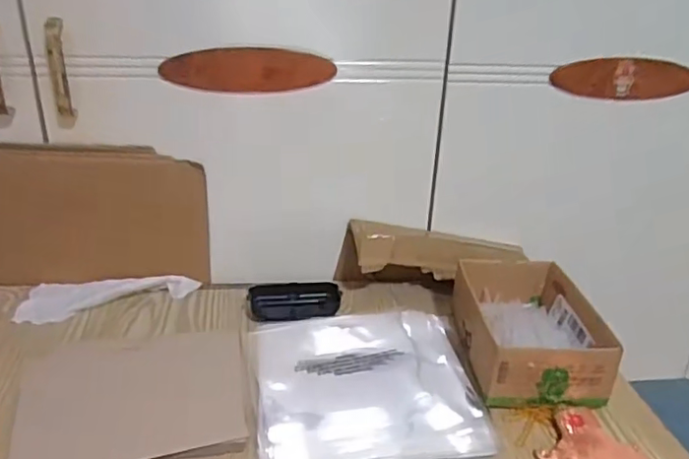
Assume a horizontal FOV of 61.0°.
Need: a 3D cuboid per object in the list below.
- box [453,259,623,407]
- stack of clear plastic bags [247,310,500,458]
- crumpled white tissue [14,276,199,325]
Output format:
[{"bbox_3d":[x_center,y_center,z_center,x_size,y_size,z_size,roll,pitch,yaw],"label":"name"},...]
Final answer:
[{"bbox_3d":[0.195,0.102,0.634,0.127,0.061,0.192,2,26,-3],"label":"box"},{"bbox_3d":[0.021,0.153,0.578,0.216,0.011,0.231,-1,28,-9],"label":"stack of clear plastic bags"},{"bbox_3d":[-0.282,0.071,0.704,0.199,0.018,0.067,-7,30,-19],"label":"crumpled white tissue"}]

